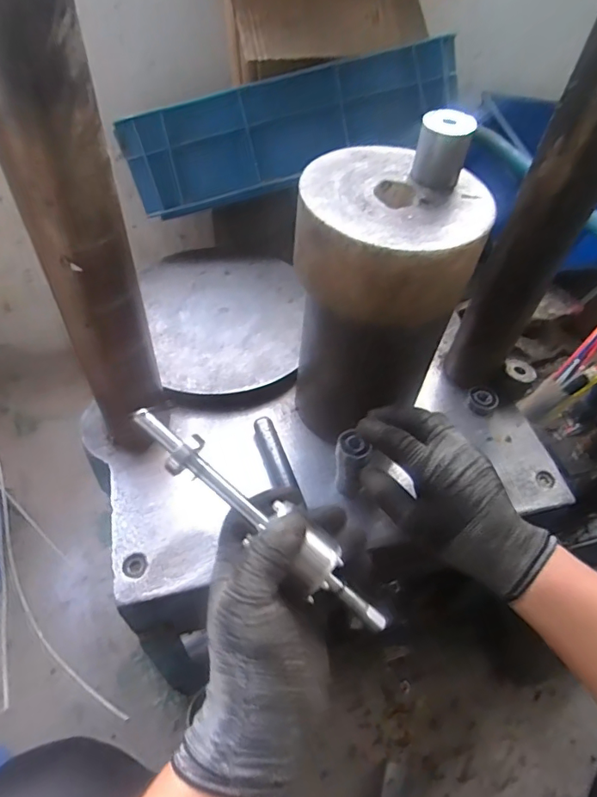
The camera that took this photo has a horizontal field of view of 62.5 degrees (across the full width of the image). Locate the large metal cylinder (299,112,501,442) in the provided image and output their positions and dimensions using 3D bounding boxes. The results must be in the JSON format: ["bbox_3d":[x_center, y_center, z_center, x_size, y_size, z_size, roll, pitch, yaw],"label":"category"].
[{"bbox_3d":[0.066,-0.085,0.448,0.140,0.277,0.137,12,50,4],"label":"large metal cylinder"}]

